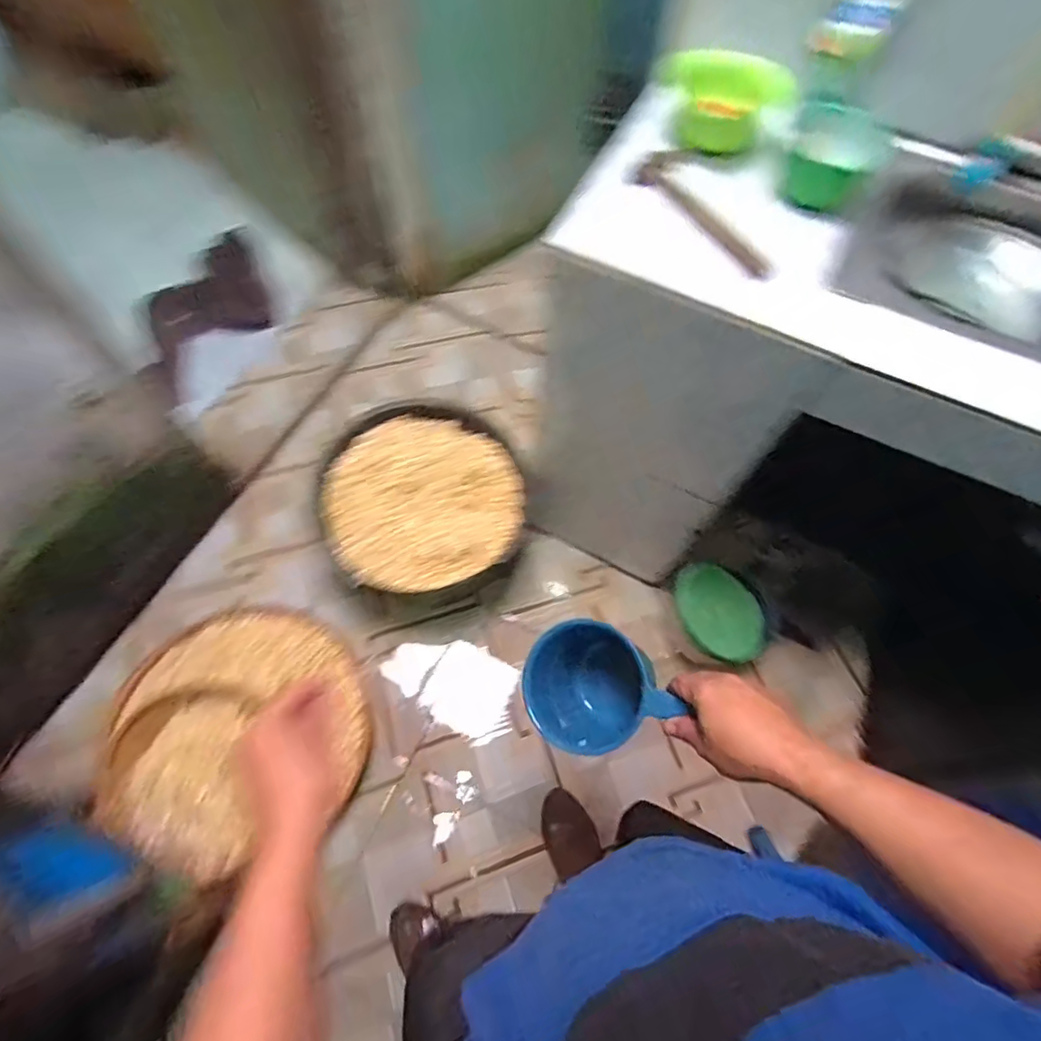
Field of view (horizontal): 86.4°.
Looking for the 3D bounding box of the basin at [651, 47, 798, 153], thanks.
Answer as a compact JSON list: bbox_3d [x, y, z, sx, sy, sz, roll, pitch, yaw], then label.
[{"bbox_3d":[0.288,-0.620,0.810,0.184,0.065,0.149,28,67,9],"label":"basin"}]

